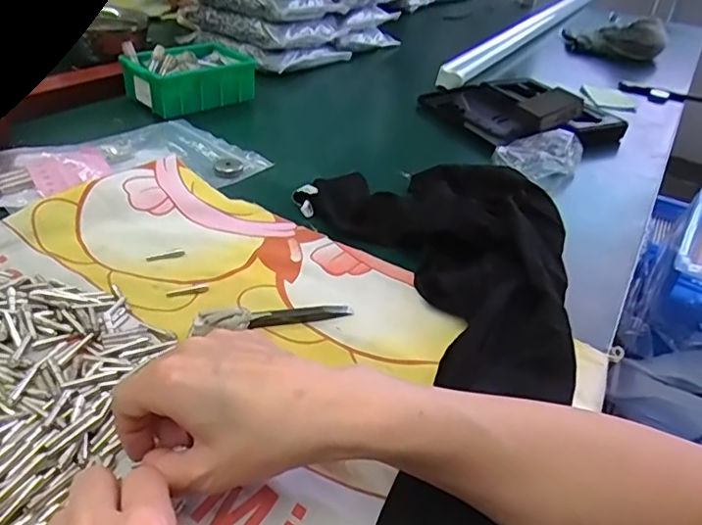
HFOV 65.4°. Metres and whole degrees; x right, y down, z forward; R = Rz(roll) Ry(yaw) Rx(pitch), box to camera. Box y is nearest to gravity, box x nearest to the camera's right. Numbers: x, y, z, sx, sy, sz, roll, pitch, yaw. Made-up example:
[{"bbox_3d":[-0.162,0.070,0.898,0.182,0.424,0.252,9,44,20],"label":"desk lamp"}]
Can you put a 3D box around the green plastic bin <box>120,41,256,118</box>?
[{"bbox_3d":[-0.198,-0.236,0.695,0.088,0.053,0.153,31,41,30],"label":"green plastic bin"}]

